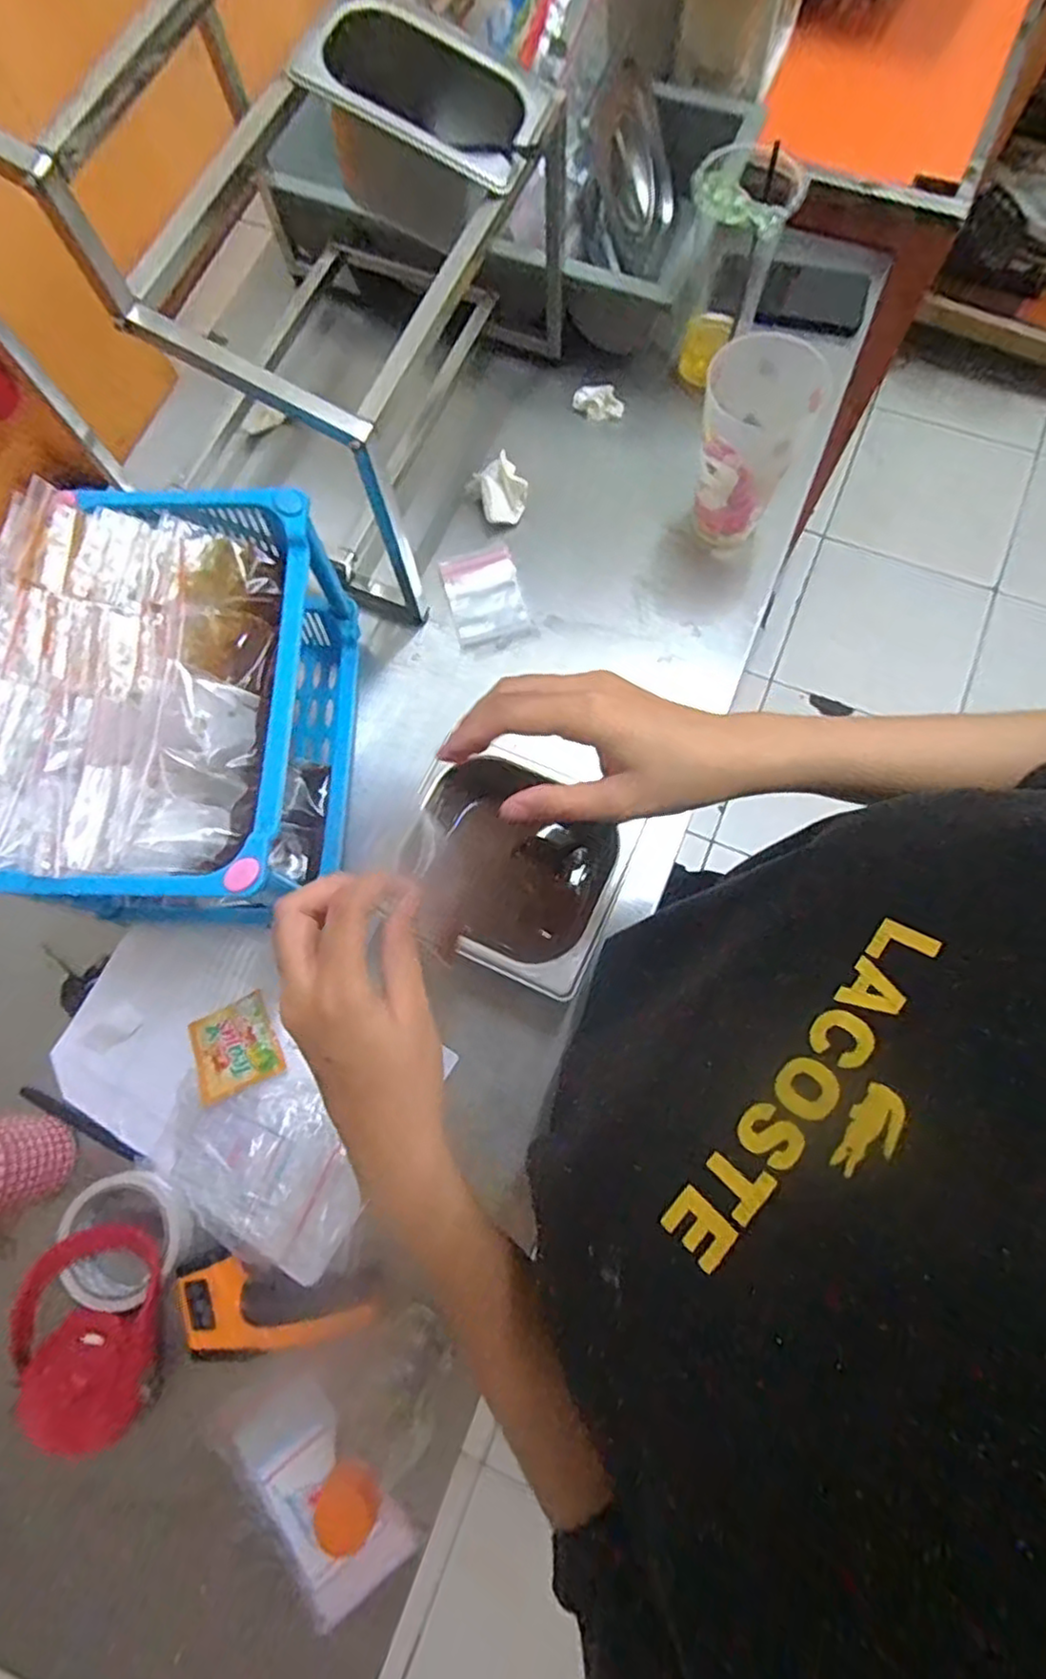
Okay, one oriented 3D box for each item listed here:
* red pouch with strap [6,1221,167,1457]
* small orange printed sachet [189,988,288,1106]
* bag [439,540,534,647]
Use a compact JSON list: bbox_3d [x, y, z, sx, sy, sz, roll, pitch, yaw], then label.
[{"bbox_3d":[-0.326,0.374,0.527,0.109,0.045,0.138,-30,77,-6],"label":"red pouch with strap"},{"bbox_3d":[-0.247,0.177,0.590,0.072,0.014,0.072,-23,77,-5],"label":"small orange printed sachet"},{"bbox_3d":[-0.039,-0.252,0.705,0.075,0.010,0.104,-16,76,-3],"label":"bag"}]

